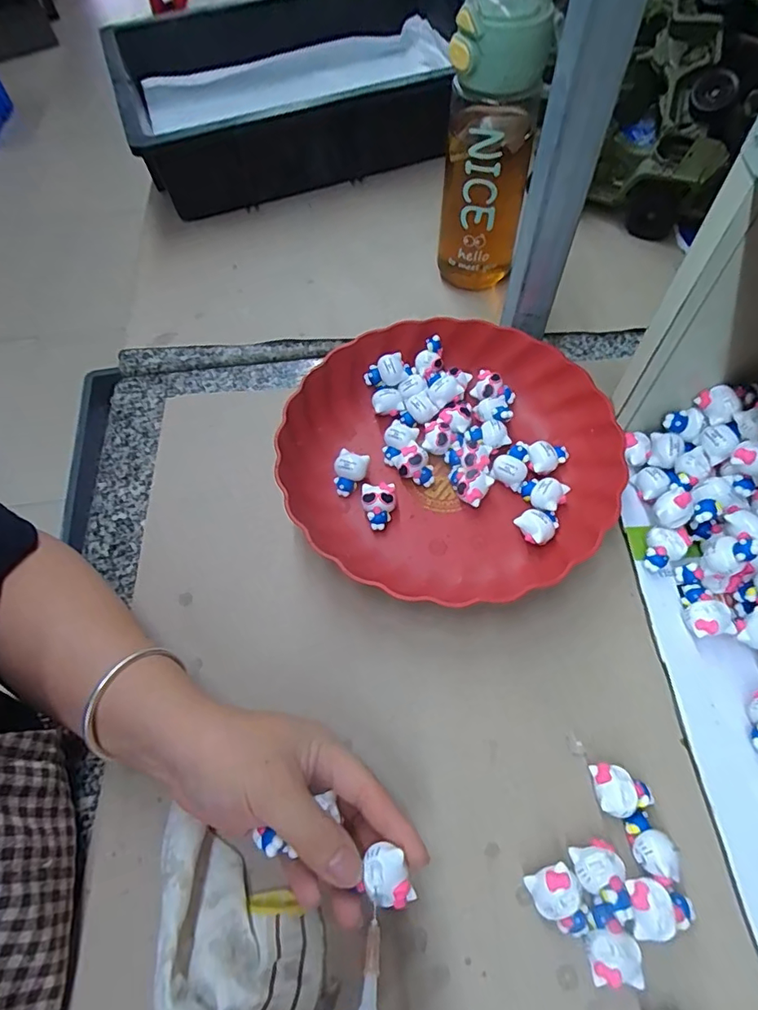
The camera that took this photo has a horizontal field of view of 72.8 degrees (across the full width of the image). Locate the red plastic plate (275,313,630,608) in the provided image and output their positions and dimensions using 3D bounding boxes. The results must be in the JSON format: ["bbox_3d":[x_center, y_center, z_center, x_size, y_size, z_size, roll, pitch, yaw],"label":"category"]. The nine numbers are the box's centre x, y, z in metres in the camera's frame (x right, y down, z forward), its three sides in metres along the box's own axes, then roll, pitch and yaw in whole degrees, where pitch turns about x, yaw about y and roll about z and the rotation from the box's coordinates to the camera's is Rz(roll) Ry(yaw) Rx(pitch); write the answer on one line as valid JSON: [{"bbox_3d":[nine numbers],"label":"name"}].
[{"bbox_3d":[0.052,-0.044,0.392,0.235,0.046,0.226,-2,62,3],"label":"red plastic plate"}]

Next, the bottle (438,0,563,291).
[{"bbox_3d":[0.092,-0.286,0.433,0.069,0.214,0.061,0,62,4],"label":"bottle"}]

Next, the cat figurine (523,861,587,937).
[{"bbox_3d":[0.095,0.209,0.271,0.024,0.023,0.032,-25,63,-9],"label":"cat figurine"}]

